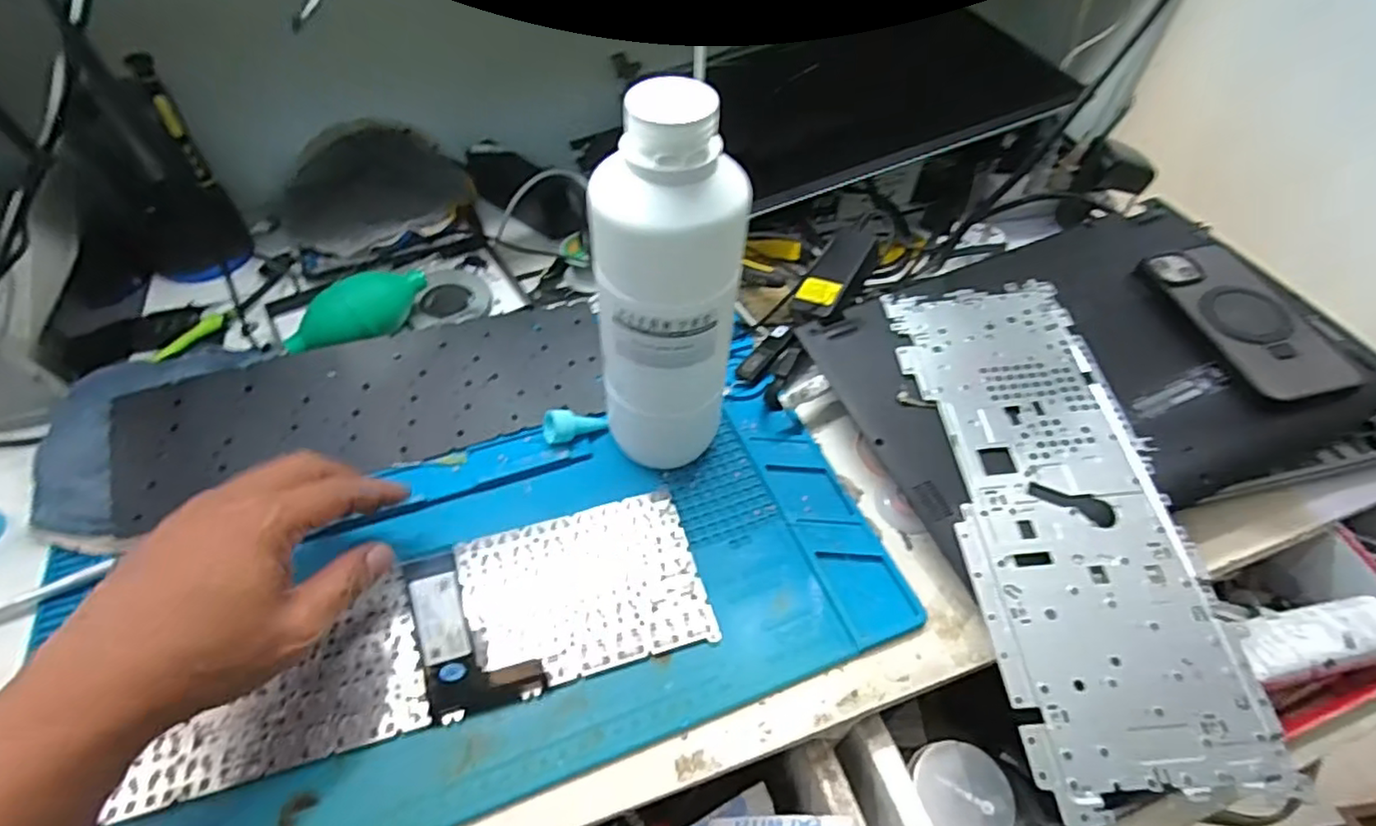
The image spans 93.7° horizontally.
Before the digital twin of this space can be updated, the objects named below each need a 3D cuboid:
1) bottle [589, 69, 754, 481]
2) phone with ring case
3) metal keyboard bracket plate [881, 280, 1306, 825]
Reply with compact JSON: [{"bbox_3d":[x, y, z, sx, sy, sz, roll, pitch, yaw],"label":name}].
[{"bbox_3d":[-0.013,-0.055,0.368,0.076,0.235,0.069,26,56,14],"label":"bottle"},{"bbox_3d":[0.406,-0.071,0.469,0.074,0.010,0.143,-9,52,-10],"label":"phone with ring case"},{"bbox_3d":[0.230,0.048,0.410,0.131,0.006,0.339,-5,56,0],"label":"metal keyboard bracket plate"}]

